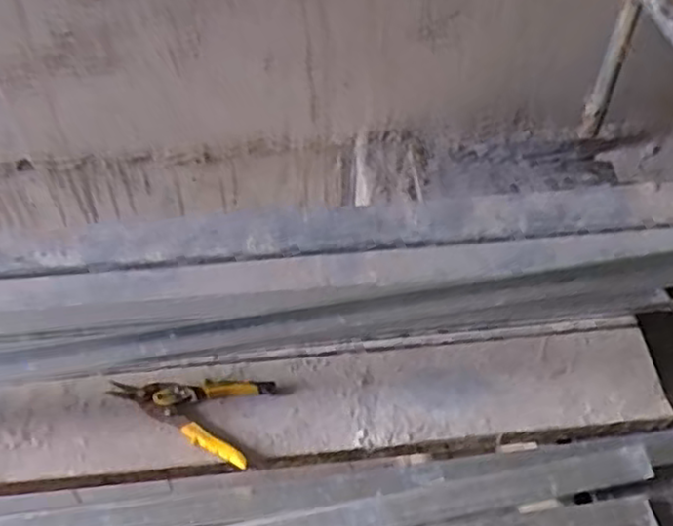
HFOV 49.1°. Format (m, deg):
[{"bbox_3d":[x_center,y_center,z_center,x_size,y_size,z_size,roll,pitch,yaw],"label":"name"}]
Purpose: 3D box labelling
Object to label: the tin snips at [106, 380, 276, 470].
[{"bbox_3d":[-0.198,0.198,1.064,0.220,0.048,0.132,20,53,16],"label":"tin snips"}]

